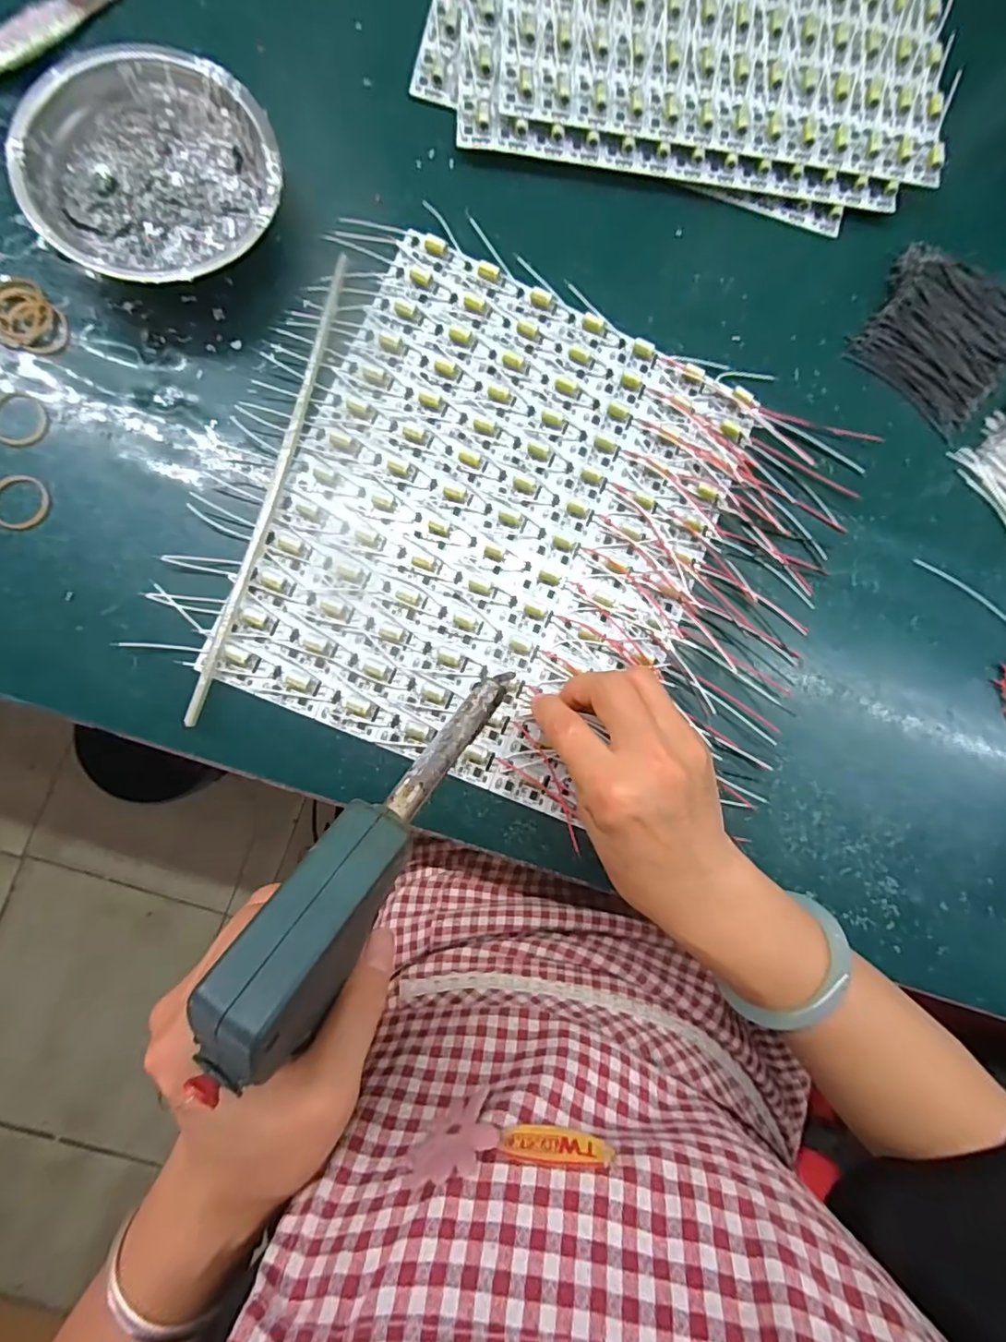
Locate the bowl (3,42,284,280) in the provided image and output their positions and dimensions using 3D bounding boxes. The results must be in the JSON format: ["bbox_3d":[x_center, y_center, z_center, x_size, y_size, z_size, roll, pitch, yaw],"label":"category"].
[{"bbox_3d":[-0.183,-0.259,0.303,0.124,0.038,0.123,1,86,-7],"label":"bowl"}]

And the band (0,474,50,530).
[{"bbox_3d":[-0.260,-0.090,0.299,0.029,0.004,0.030,1,86,-7],"label":"band"}]

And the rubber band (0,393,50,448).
[{"bbox_3d":[-0.262,-0.135,0.302,0.029,0.004,0.029,1,86,-7],"label":"rubber band"}]

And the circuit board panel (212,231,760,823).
[{"bbox_3d":[-0.003,-0.088,0.328,0.245,0.008,0.283,22,84,-5],"label":"circuit board panel"}]

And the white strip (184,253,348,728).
[{"bbox_3d":[-0.127,-0.106,0.311,0.011,0.009,0.276,16,84,-5],"label":"white strip"}]

